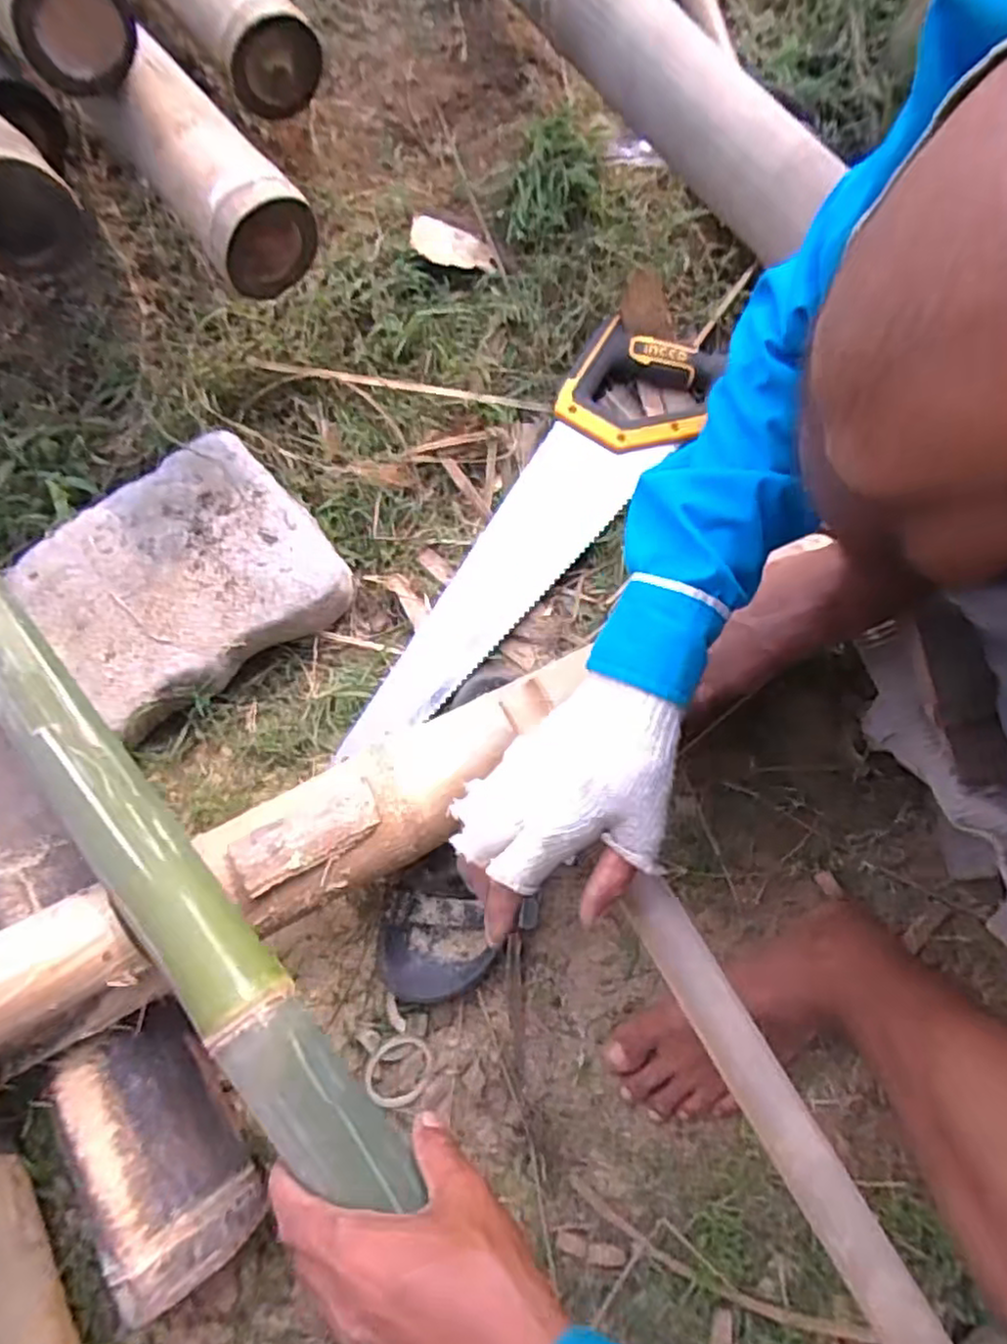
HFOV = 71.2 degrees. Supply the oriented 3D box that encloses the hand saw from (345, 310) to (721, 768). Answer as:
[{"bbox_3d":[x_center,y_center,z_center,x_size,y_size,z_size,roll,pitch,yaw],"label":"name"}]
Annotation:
[{"bbox_3d":[0.035,-0.122,0.669,0.118,0.031,0.501,30,79,8],"label":"hand saw"}]

